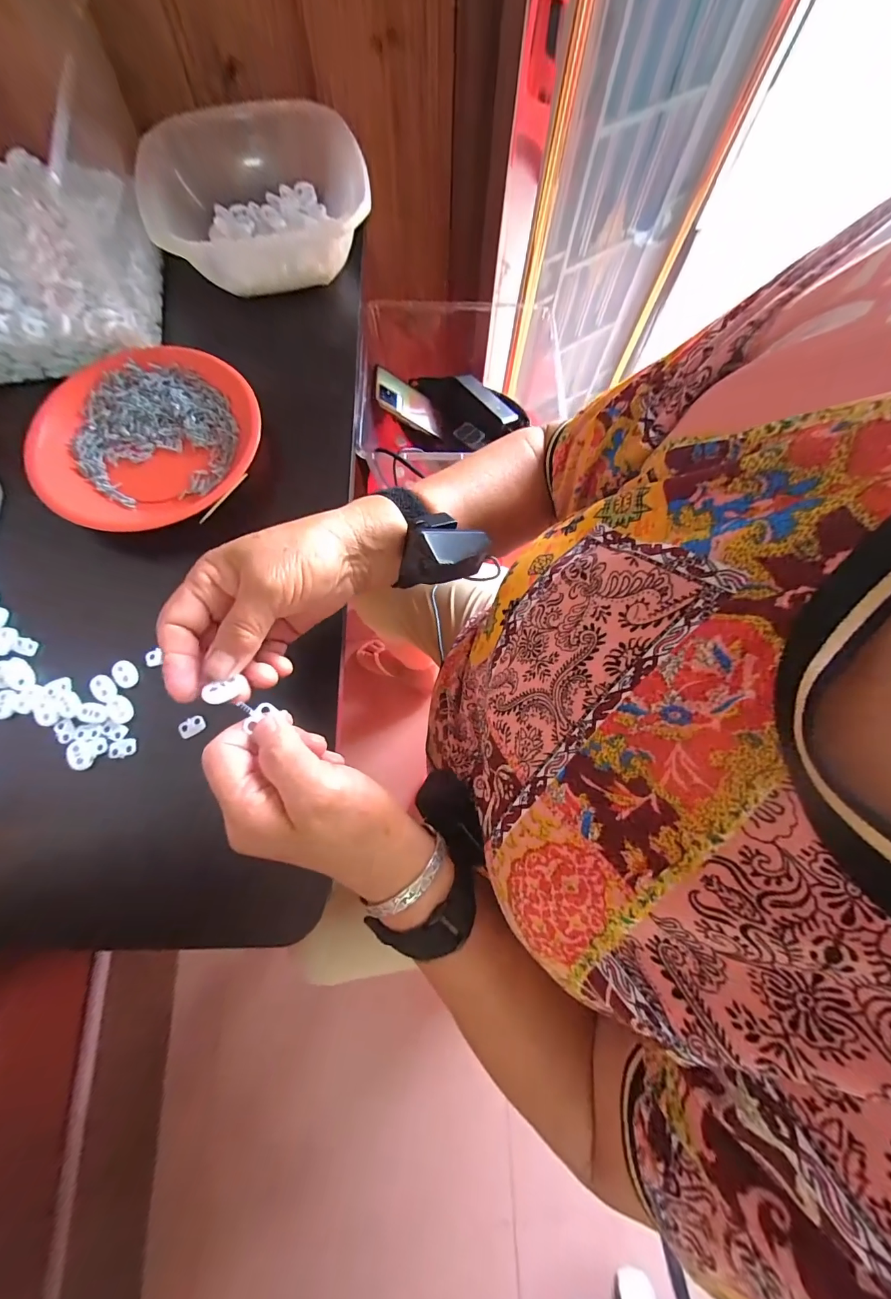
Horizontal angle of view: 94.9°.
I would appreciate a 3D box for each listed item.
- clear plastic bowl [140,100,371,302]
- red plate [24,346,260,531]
[{"bbox_3d":[-0.177,-0.448,0.412,0.182,0.074,0.186,0,73,-1],"label":"clear plastic bowl"},{"bbox_3d":[-0.266,-0.192,0.369,0.188,0.027,0.157,-41,78,-12],"label":"red plate"}]

